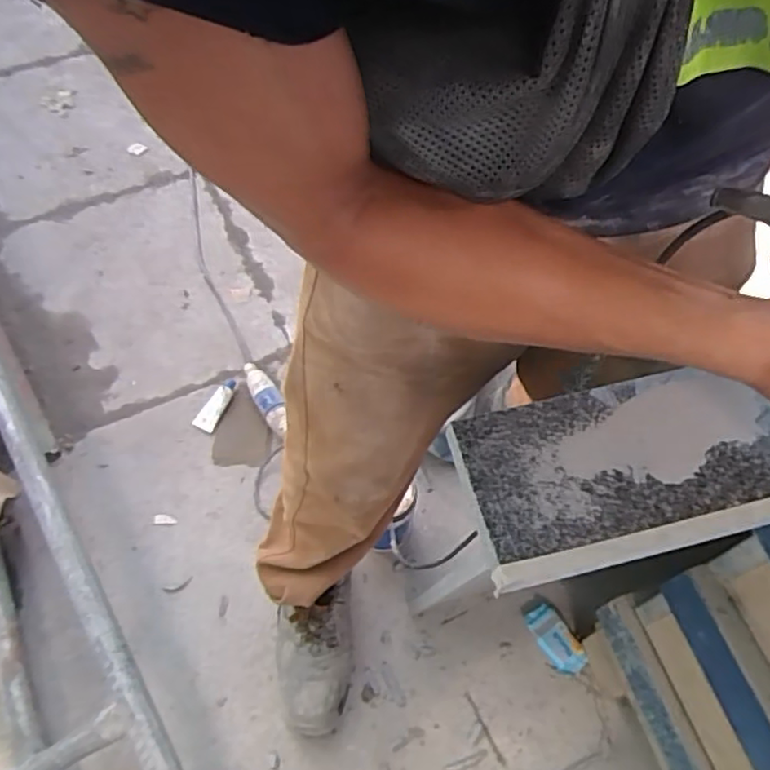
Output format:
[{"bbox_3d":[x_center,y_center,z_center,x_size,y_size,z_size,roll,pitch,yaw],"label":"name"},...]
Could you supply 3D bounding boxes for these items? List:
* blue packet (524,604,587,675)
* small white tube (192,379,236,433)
[{"bbox_3d":[0.272,0.406,1.015,0.054,0.026,0.109,-27,65,-15],"label":"blue packet"},{"bbox_3d":[-0.327,0.038,1.236,0.040,0.015,0.113,22,61,11],"label":"small white tube"}]

